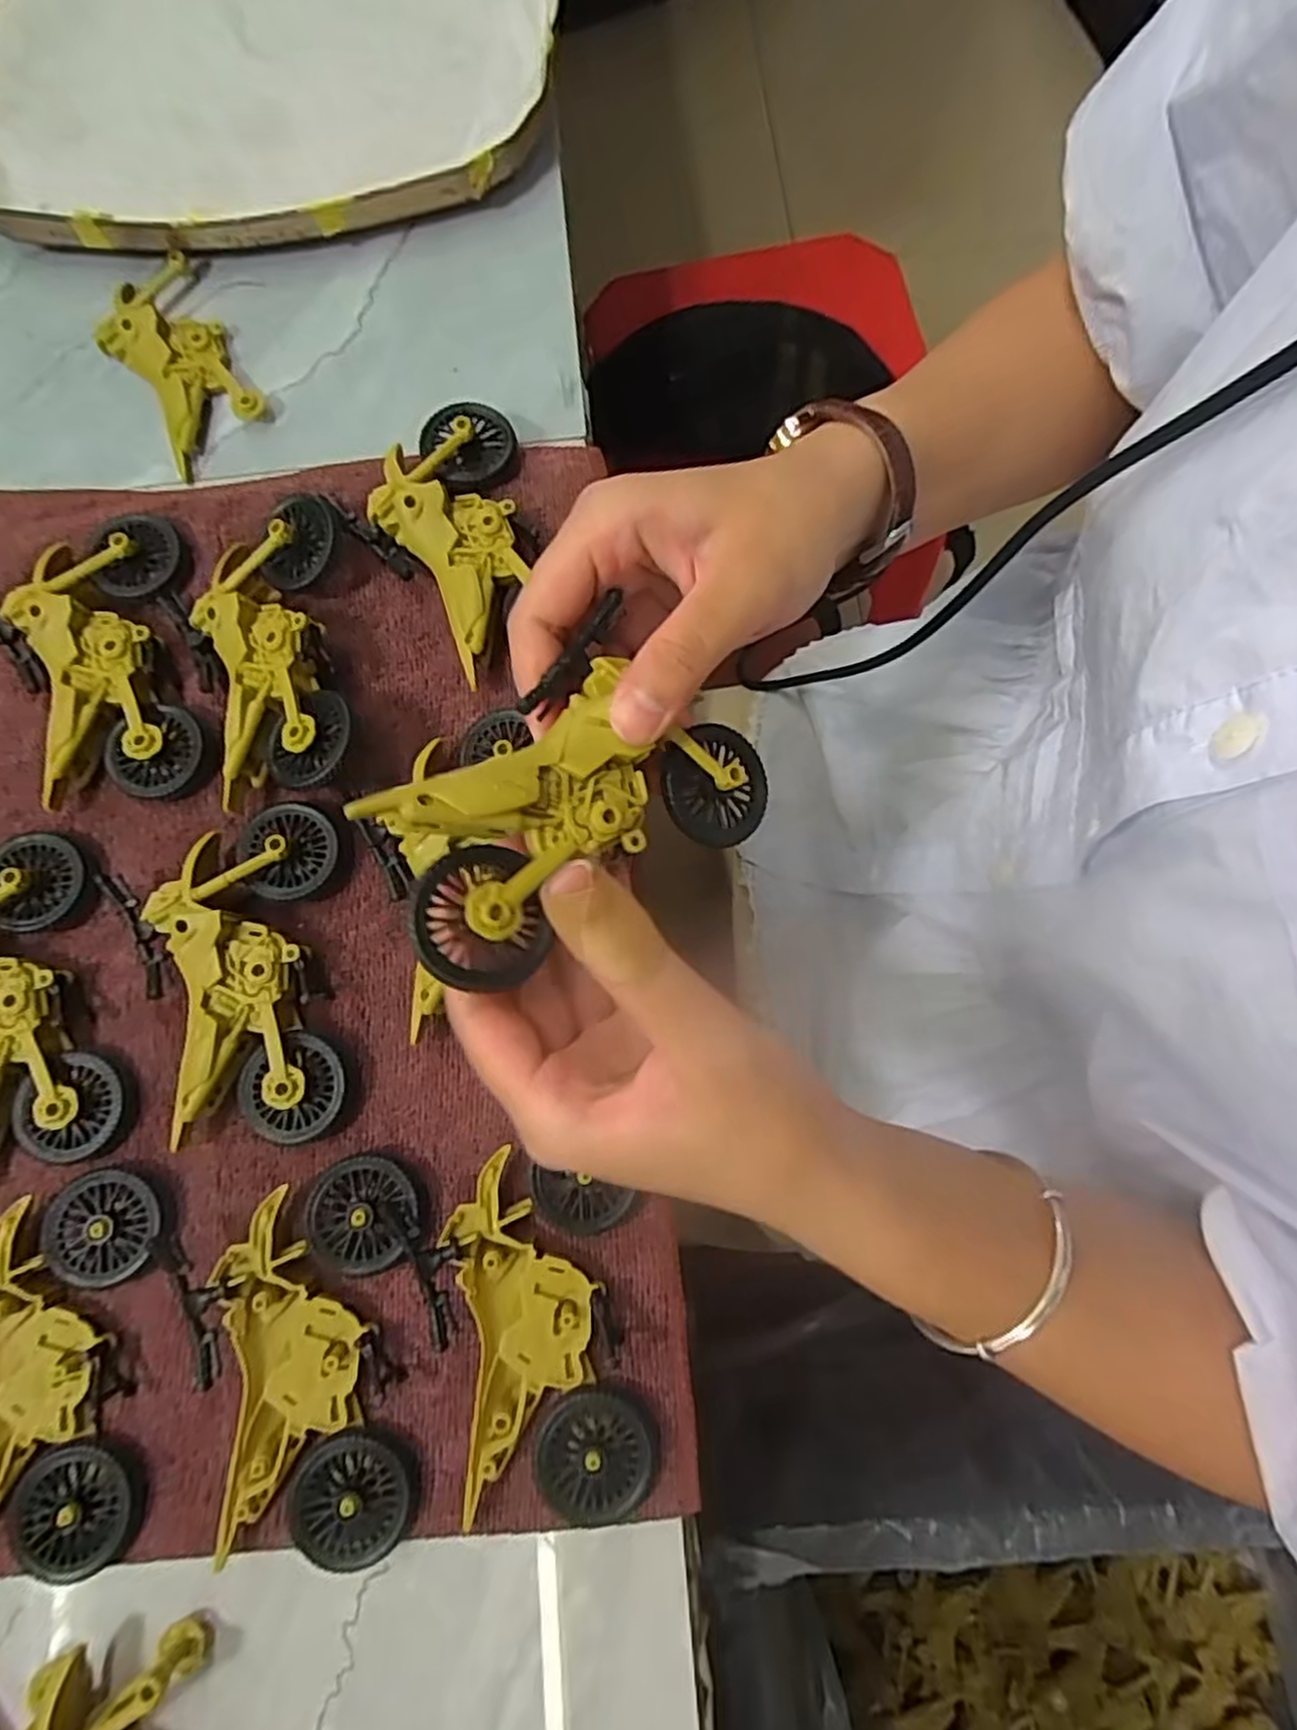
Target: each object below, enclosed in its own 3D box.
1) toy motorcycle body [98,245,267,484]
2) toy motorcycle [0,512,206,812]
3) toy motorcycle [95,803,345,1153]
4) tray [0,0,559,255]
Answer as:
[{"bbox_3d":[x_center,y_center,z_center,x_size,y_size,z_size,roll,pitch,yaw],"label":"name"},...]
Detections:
[{"bbox_3d":[-0.209,-0.223,0.327,0.049,0.014,0.099,-29,80,-4],"label":"toy motorcycle body"},{"bbox_3d":[-0.215,-0.079,0.286,0.071,0.024,0.116,-13,79,-1],"label":"toy motorcycle"},{"bbox_3d":[-0.146,0.039,0.261,0.070,0.021,0.114,-9,79,-1],"label":"toy motorcycle"},{"bbox_3d":[-0.196,-0.397,0.357,0.295,0.027,0.239,-9,79,-1],"label":"tray"}]

